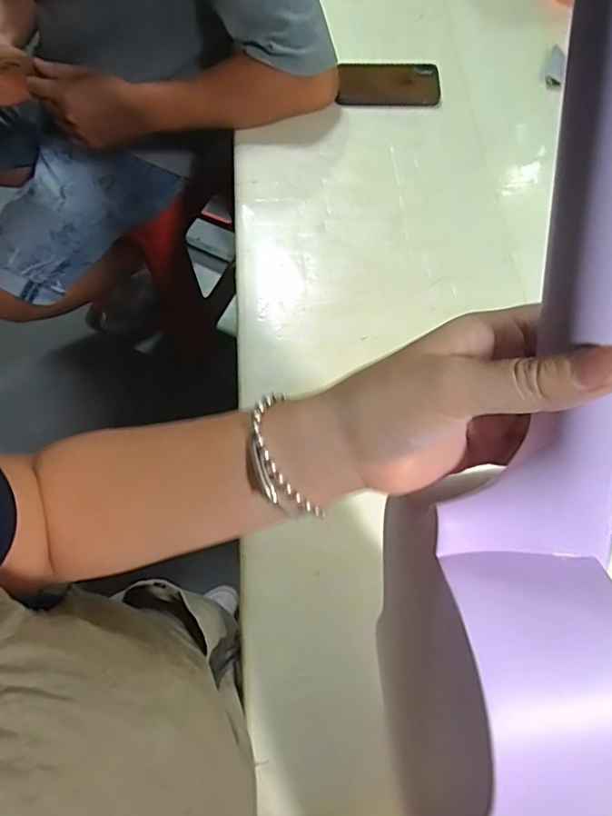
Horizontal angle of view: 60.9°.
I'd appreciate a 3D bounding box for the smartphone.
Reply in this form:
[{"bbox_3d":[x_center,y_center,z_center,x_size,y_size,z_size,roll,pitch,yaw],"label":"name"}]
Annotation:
[{"bbox_3d":[0.110,-0.432,0.692,0.134,0.008,0.071,1,78,-3],"label":"smartphone"}]

